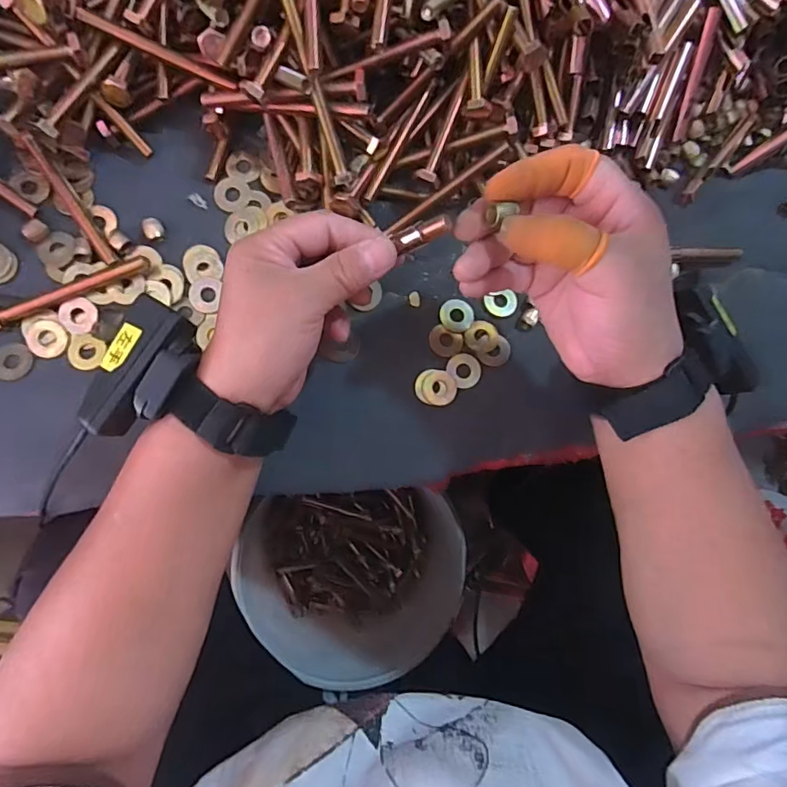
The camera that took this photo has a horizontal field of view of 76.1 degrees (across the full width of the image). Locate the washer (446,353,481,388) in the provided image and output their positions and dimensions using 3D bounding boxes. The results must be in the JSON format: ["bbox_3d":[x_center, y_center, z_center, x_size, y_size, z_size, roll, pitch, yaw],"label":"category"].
[{"bbox_3d":[0.051,-0.017,0.353,0.022,0.004,0.024,0,88,-9],"label":"washer"}]

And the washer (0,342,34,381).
[{"bbox_3d":[-0.247,-0.020,0.325,0.023,0.004,0.024,12,86,-8],"label":"washer"}]

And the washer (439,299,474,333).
[{"bbox_3d":[0.046,-0.056,0.361,0.024,0.004,0.024,6,87,-9],"label":"washer"}]

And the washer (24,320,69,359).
[{"bbox_3d":[-0.226,-0.035,0.328,0.022,0.004,0.025,29,84,-7],"label":"washer"}]

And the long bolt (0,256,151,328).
[{"bbox_3d":[-0.211,-0.067,0.328,0.102,0.007,0.010,-25,92,-9],"label":"long bolt"}]

